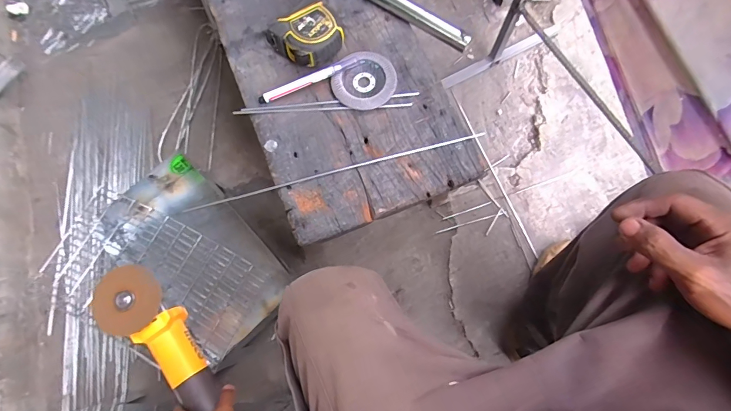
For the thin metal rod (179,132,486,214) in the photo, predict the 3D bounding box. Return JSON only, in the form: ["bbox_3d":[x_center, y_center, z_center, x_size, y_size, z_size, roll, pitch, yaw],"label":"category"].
[{"bbox_3d":[-0.037,-0.042,0.450,0.374,0.007,0.008,-15,77,-2],"label":"thin metal rod"}]

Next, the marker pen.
[{"bbox_3d":[-0.074,-0.159,0.469,0.131,0.014,0.012,-23,77,-4],"label":"marker pen"}]

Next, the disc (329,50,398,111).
[{"bbox_3d":[0.001,-0.160,0.471,0.074,0.022,0.078,0,77,2],"label":"disc"}]

